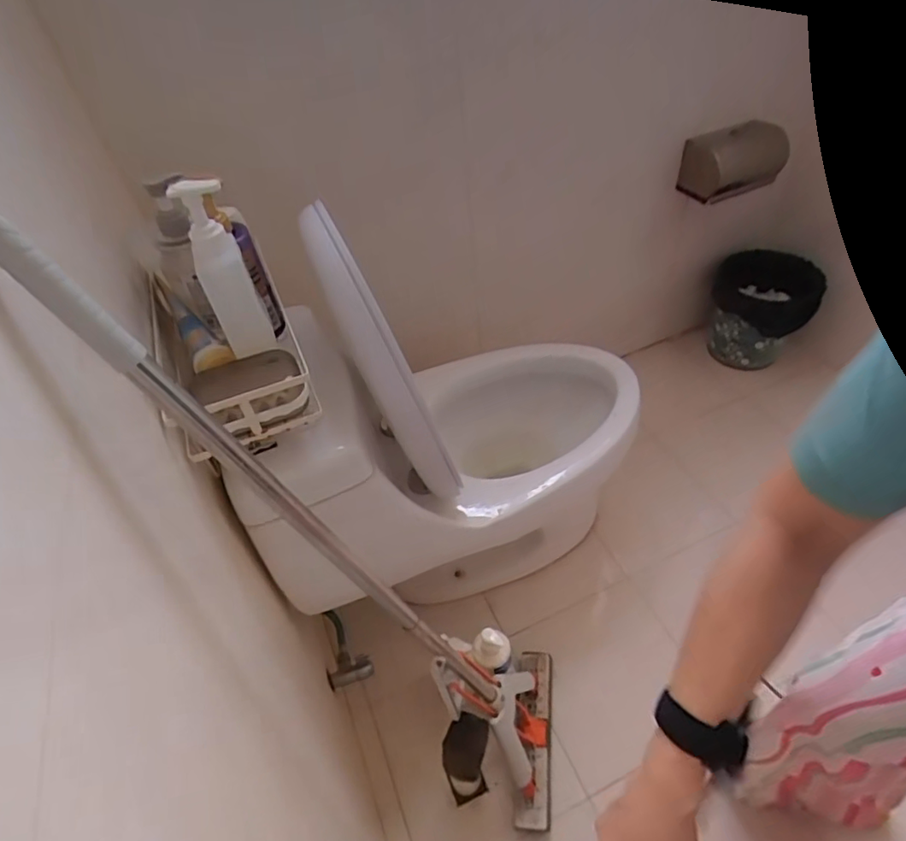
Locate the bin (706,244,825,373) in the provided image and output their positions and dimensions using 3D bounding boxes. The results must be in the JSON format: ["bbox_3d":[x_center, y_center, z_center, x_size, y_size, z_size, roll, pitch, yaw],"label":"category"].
[{"bbox_3d":[0.861,-0.308,1.519,0.267,0.234,0.254,22,52,27],"label":"bin"}]

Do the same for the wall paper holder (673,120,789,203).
[{"bbox_3d":[0.671,-0.624,1.274,0.220,0.132,0.134,-23,47,-15],"label":"wall paper holder"}]

